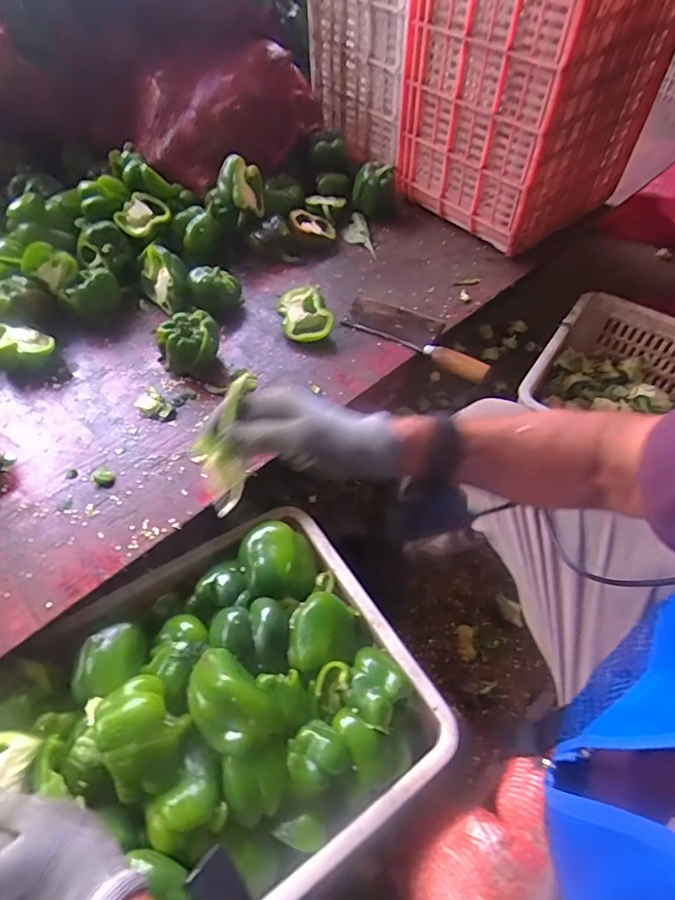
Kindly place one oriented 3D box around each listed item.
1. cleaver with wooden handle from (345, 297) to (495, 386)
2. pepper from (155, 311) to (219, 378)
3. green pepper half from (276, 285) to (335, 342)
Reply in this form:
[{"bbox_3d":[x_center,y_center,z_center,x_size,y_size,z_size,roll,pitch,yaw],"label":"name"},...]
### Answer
[{"bbox_3d":[0.126,-0.185,0.802,0.239,0.019,0.095,23,57,14],"label":"cleaver with wooden handle"},{"bbox_3d":[-0.214,-0.151,0.746,0.086,0.076,0.070,-14,56,-12],"label":"pepper"},{"bbox_3d":[-0.050,-0.210,0.801,0.073,0.051,0.082,-16,56,-13],"label":"green pepper half"}]

